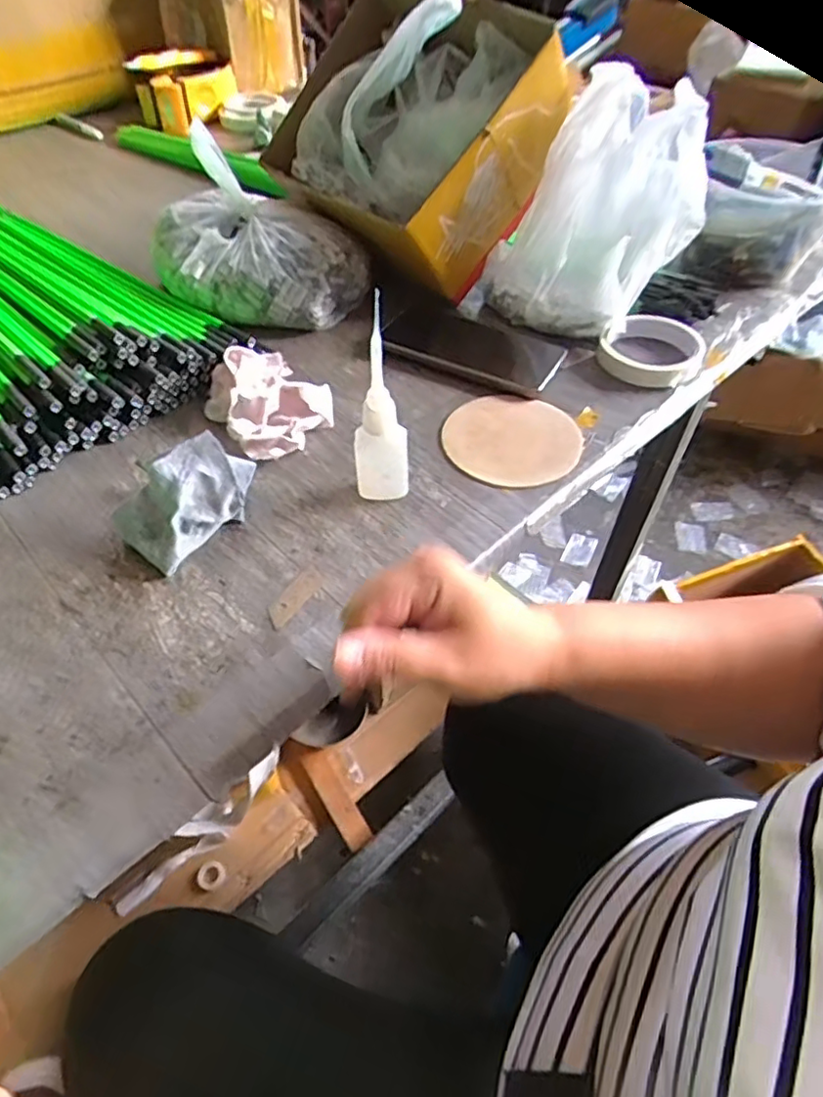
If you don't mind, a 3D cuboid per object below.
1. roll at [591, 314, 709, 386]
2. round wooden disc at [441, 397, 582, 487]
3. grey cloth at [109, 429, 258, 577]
[{"bbox_3d":[0.212,-0.179,0.547,0.089,0.022,0.088,1,51,-1],"label":"roll"},{"bbox_3d":[0.079,-0.087,0.491,0.104,0.009,0.104,1,51,-1],"label":"round wooden disc"},{"bbox_3d":[-0.148,-0.035,0.414,0.050,0.056,0.095,35,58,24],"label":"grey cloth"}]

